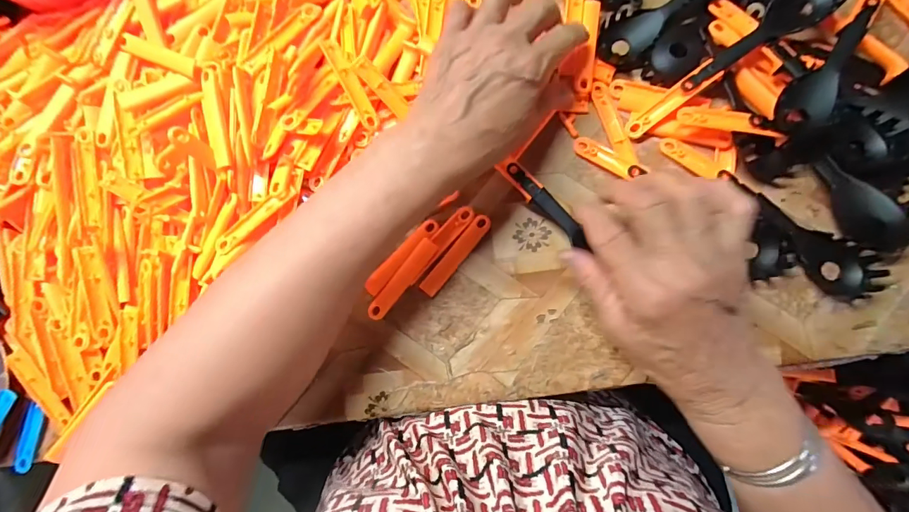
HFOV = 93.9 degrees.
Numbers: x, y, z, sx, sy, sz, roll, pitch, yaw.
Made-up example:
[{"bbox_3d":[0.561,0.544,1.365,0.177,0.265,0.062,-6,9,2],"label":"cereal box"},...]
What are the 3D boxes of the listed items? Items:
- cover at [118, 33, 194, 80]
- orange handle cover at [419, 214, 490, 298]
[{"bbox_3d":[-0.223,-0.152,0.323,0.069,0.011,0.015,23,85,6],"label":"cover"},{"bbox_3d":[0.001,-0.001,0.333,0.015,0.004,0.075,39,87,7],"label":"orange handle cover"}]

